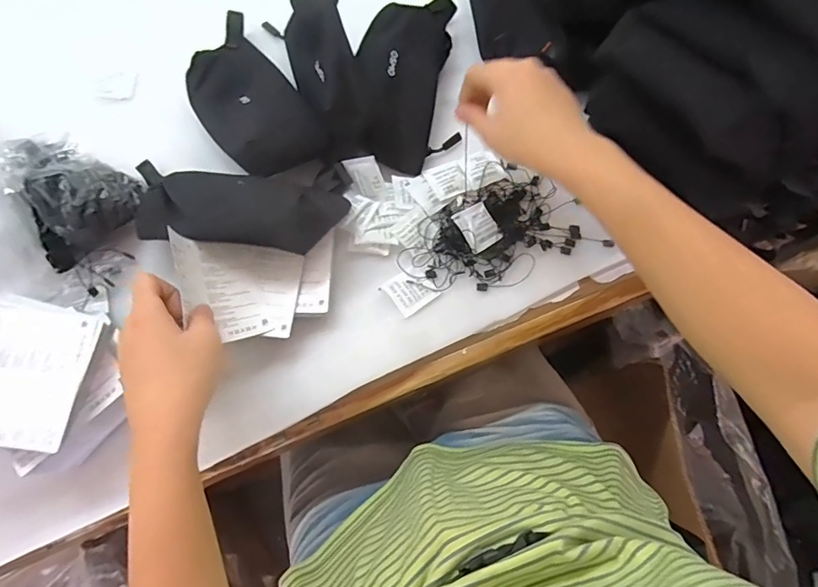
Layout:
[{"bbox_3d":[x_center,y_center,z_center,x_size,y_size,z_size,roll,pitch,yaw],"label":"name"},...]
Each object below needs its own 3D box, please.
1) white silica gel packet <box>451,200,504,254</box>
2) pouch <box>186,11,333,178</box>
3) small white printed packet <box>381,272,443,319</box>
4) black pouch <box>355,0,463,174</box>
[{"bbox_3d":[0.067,-0.064,0.456,0.039,0.004,0.045,-26,74,-22],"label":"white silica gel packet"},{"bbox_3d":[-0.166,-0.194,0.490,0.097,0.048,0.205,-35,76,-11],"label":"pouch"},{"bbox_3d":[0.002,-0.004,0.447,0.040,0.004,0.038,-35,76,-11],"label":"small white printed packet"},{"bbox_3d":[0.002,-0.230,0.489,0.102,0.061,0.206,-2,72,-2],"label":"black pouch"}]

